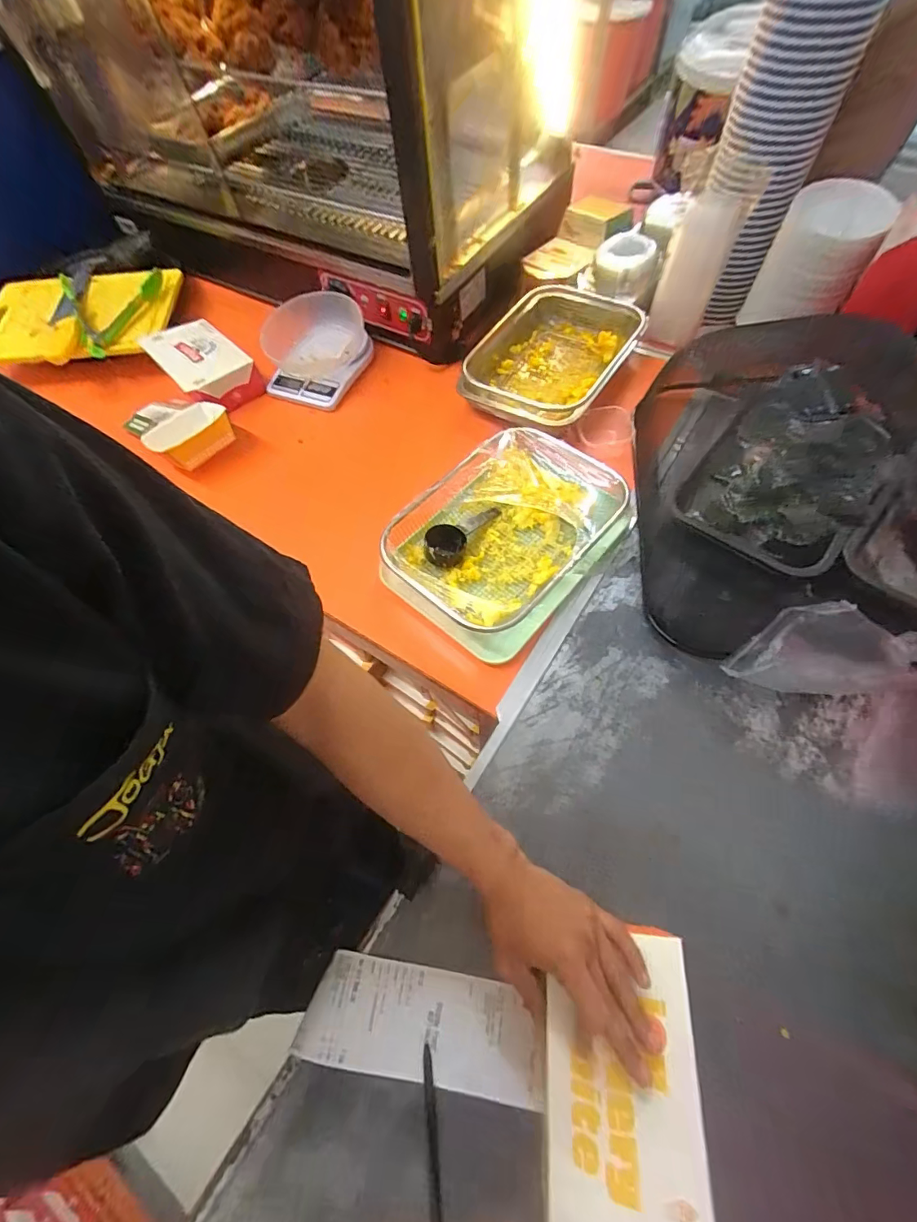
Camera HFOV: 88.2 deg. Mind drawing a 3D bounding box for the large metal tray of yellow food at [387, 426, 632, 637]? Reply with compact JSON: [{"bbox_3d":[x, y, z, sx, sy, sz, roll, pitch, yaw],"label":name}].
[{"bbox_3d":[0.060,-0.101,0.618,0.210,0.080,0.279,36,69,21],"label":"large metal tray of yellow food"}]

